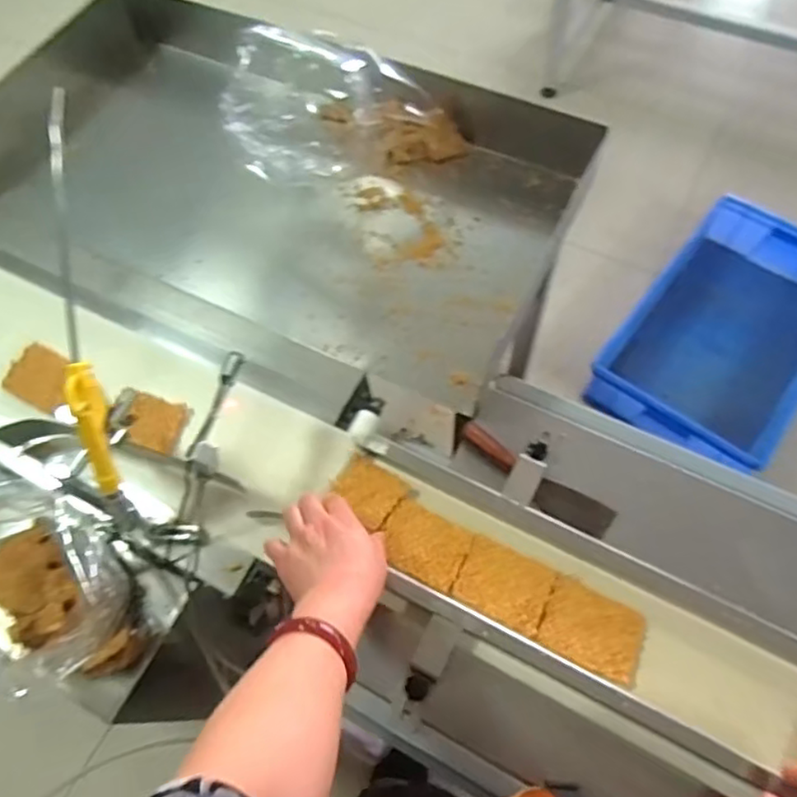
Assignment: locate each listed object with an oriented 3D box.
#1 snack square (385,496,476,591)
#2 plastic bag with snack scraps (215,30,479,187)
[{"bbox_3d":[0.027,0.148,0.660,0.086,0.004,0.067,24,67,15],"label":"snack square"},{"bbox_3d":[-0.069,-0.364,0.853,0.271,0.192,0.176,18,66,12],"label":"plastic bag with snack scraps"}]

